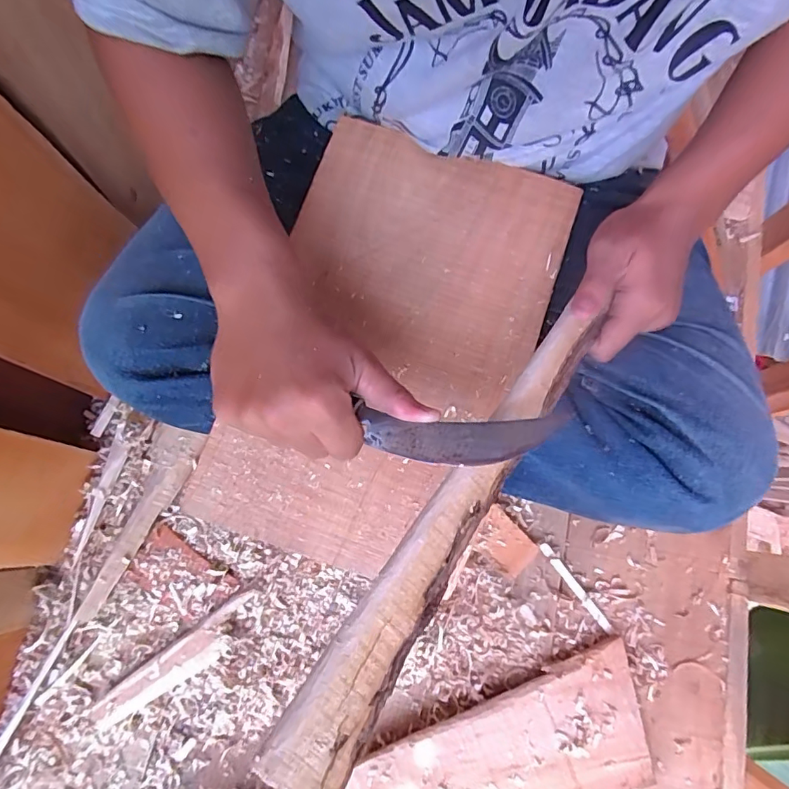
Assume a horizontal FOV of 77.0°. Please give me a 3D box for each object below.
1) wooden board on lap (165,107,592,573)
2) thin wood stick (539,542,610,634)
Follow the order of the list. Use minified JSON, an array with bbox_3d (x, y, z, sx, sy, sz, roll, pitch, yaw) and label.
[{"bbox_3d":[-0.002,-0.041,0.363,0.195,0.017,0.320,19,76,4],"label":"wooden board on lap"},{"bbox_3d":[0.187,0.198,0.513,0.010,0.006,0.103,-36,79,-9],"label":"thin wood stick"}]

